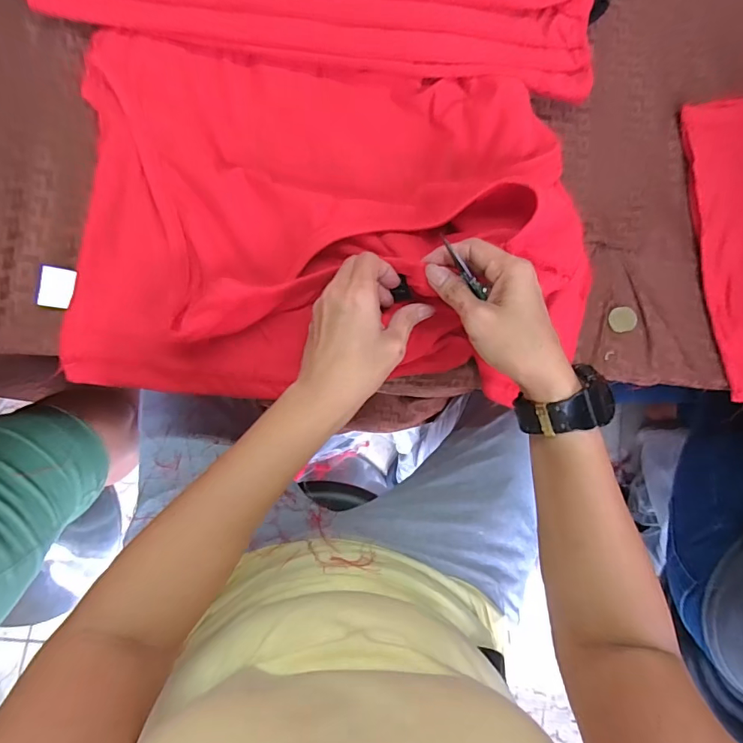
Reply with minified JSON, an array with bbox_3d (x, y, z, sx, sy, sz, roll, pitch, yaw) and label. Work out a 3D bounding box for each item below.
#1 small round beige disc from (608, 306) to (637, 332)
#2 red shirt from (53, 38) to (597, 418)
[{"bbox_3d":[0.266,-0.055,0.476,0.029,0.004,0.027,1,82,-6],"label":"small round beige disc"},{"bbox_3d":[-0.026,-0.141,0.403,0.447,0.086,0.316,2,82,-5],"label":"red shirt"}]

